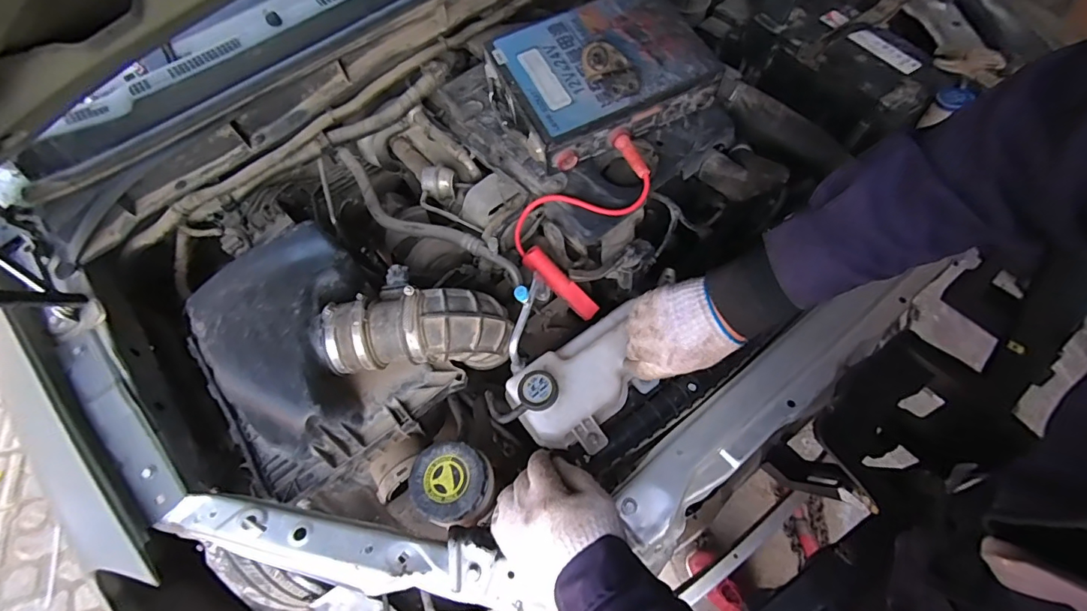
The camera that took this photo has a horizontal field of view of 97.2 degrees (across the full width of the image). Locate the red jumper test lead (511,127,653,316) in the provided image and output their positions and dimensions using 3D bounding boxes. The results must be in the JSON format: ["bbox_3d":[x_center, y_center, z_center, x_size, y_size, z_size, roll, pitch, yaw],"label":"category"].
[{"bbox_3d":[0.054,-0.137,0.723,0.163,0.167,0.216,26,62,15],"label":"red jumper test lead"}]

